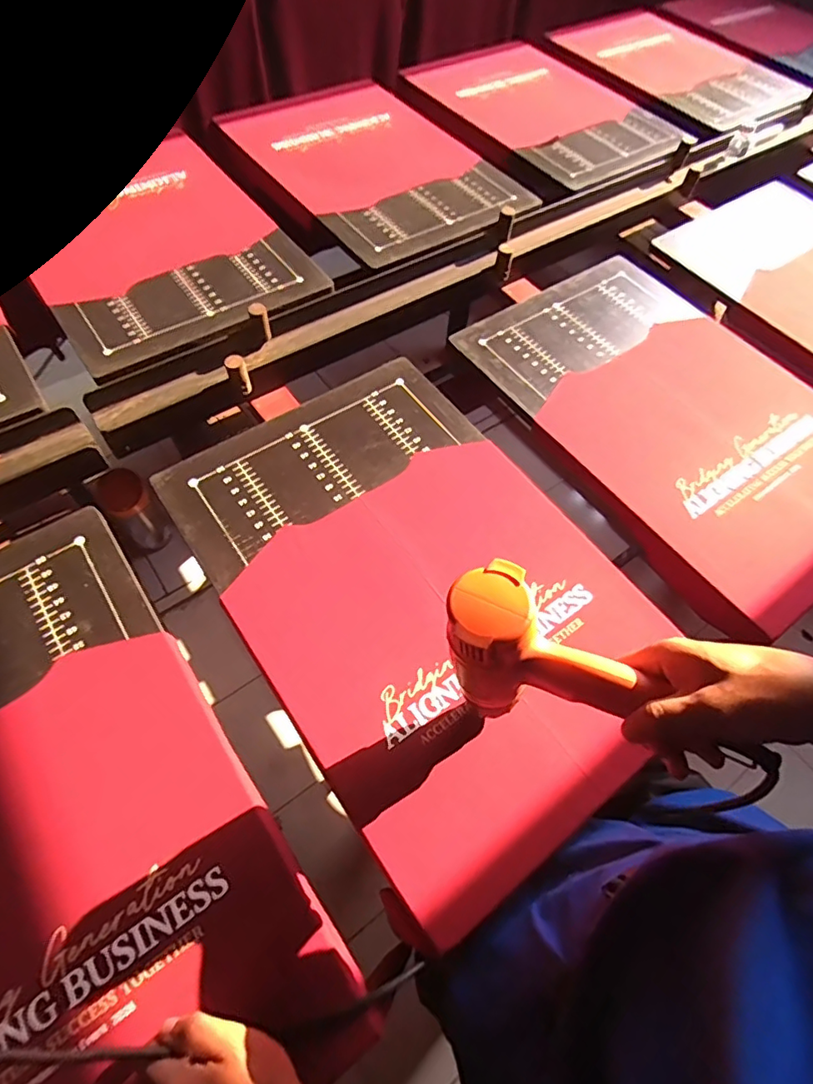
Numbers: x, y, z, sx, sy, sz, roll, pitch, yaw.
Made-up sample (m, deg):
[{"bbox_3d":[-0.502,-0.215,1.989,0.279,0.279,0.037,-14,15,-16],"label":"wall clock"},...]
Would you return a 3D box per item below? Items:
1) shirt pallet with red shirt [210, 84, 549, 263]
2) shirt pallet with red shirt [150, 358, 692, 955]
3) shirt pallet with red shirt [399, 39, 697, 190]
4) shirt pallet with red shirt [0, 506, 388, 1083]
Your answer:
[{"bbox_3d":[-0.072,-0.799,1.085,0.428,0.038,0.681,-31,66,-20],"label":"shirt pallet with red shirt"},{"bbox_3d":[0.013,0.035,0.626,0.399,0.028,0.592,-31,66,-20],"label":"shirt pallet with red shirt"},{"bbox_3d":[0.323,-1.039,1.245,0.448,0.032,0.644,-28,66,-18],"label":"shirt pallet with red shirt"},{"bbox_3d":[-0.364,0.258,0.466,0.401,0.031,0.603,-32,66,-20],"label":"shirt pallet with red shirt"}]

